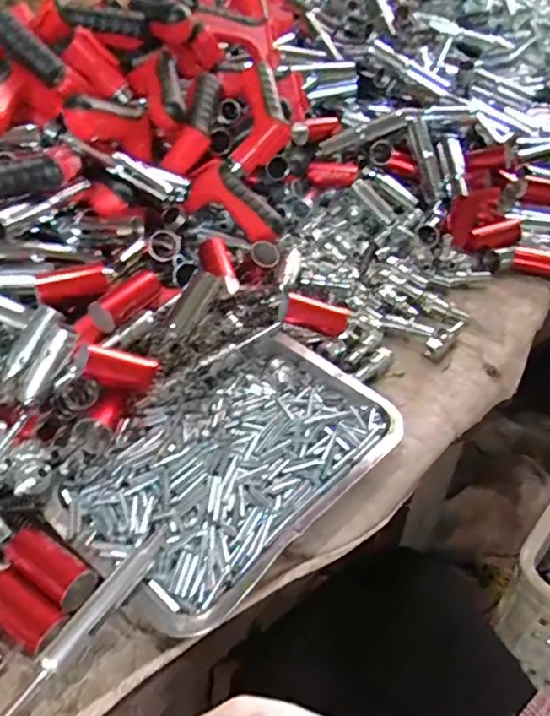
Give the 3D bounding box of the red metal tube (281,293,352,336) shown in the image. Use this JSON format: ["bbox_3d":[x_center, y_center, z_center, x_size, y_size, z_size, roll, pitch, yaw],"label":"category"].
[{"bbox_3d":[0.040,-0.042,0.562,0.062,0.026,0.023,14,39,-17],"label":"red metal tube"}]

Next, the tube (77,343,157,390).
[{"bbox_3d":[-0.126,0.007,0.472,0.060,0.024,0.023,17,35,-26],"label":"tube"}]

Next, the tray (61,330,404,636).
[{"bbox_3d":[-0.027,0.080,0.467,0.164,0.039,0.258,33,51,31],"label":"tray"}]

